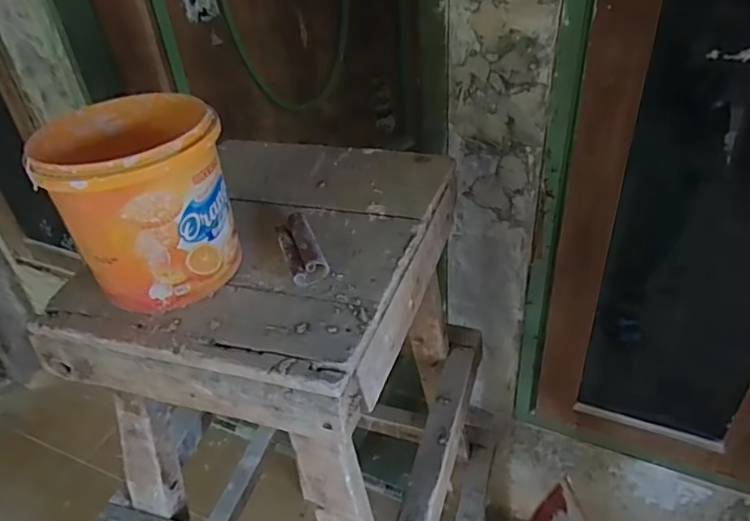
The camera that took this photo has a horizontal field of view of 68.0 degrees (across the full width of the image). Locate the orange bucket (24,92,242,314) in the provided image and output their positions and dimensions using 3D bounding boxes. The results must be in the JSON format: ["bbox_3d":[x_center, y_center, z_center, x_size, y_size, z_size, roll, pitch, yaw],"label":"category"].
[{"bbox_3d":[-0.224,-0.056,0.553,0.148,0.164,0.160,-20,39,-19],"label":"orange bucket"}]

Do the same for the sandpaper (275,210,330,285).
[{"bbox_3d":[-0.078,-0.013,0.585,0.036,0.023,0.102,-15,38,-12],"label":"sandpaper"}]

